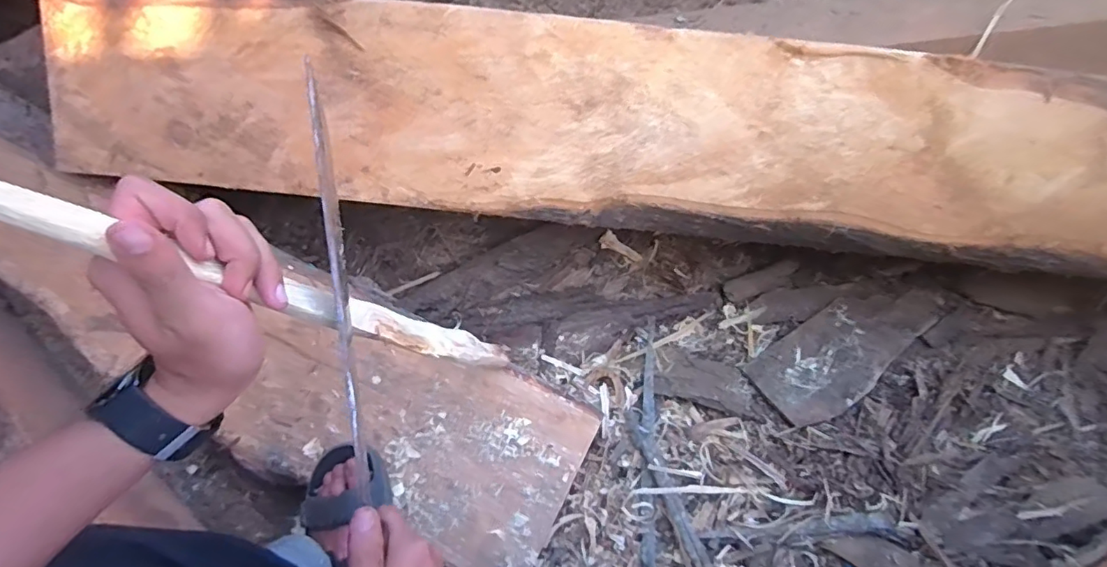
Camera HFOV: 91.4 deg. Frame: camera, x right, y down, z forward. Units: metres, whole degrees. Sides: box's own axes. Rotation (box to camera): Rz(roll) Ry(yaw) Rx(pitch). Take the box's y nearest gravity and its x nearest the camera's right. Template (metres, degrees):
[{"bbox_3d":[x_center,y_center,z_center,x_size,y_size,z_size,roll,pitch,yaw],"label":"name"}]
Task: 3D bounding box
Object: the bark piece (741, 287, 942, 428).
[{"bbox_3d":[0.508,0.102,0.922,0.356,0.015,0.142,-30,64,-15],"label":"bark piece"}]

